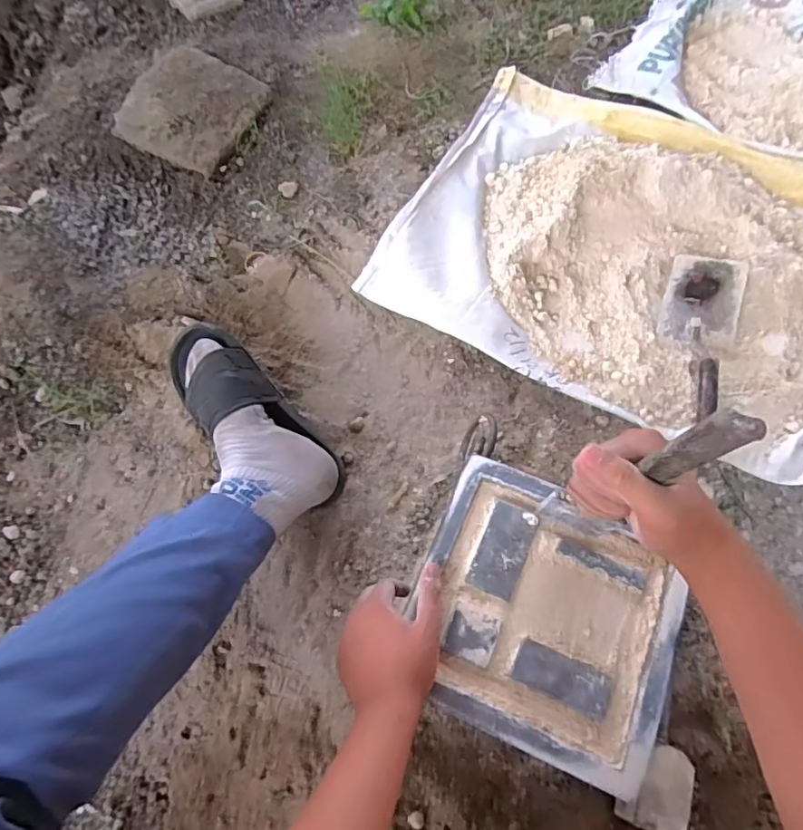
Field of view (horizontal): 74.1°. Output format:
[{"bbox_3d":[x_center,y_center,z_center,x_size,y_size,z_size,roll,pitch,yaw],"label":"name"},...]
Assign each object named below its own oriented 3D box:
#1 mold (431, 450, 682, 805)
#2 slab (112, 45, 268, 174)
[{"bbox_3d":[0.139,0.191,0.520,0.237,0.023,0.233,23,72,10],"label":"mold"},{"bbox_3d":[-0.347,-0.509,0.874,0.197,0.033,0.202,27,69,10],"label":"slab"}]

